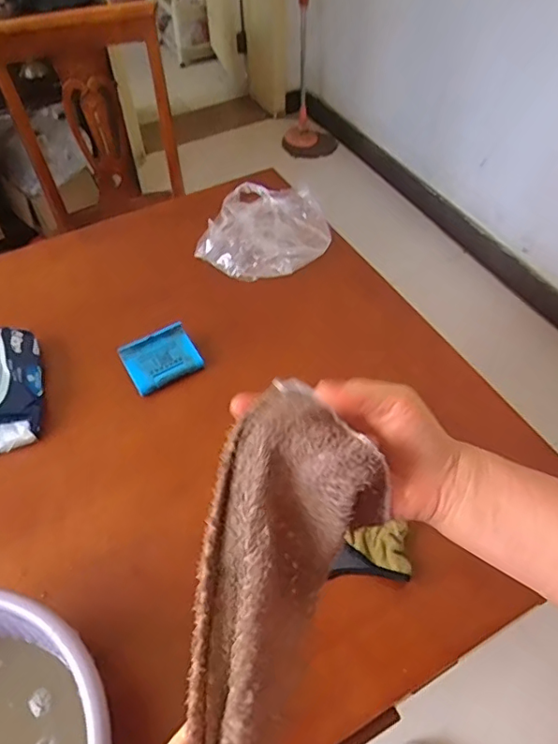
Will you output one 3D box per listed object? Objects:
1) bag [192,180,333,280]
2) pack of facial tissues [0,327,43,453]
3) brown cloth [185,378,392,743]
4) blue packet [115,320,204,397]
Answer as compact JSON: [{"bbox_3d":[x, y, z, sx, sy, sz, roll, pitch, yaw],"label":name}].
[{"bbox_3d":[-0.013,-0.255,0.929,0.193,0.042,0.247,12,53,11],"label":"bag"},{"bbox_3d":[-0.372,0.018,0.722,0.097,0.052,0.170,-14,53,-9],"label":"pack of facial tissues"},{"bbox_3d":[-0.001,0.160,0.314,0.099,0.063,0.293,7,72,7],"label":"brown cloth"},{"bbox_3d":[-0.165,-0.020,0.768,0.097,0.037,0.070,-26,55,-17],"label":"blue packet"}]

